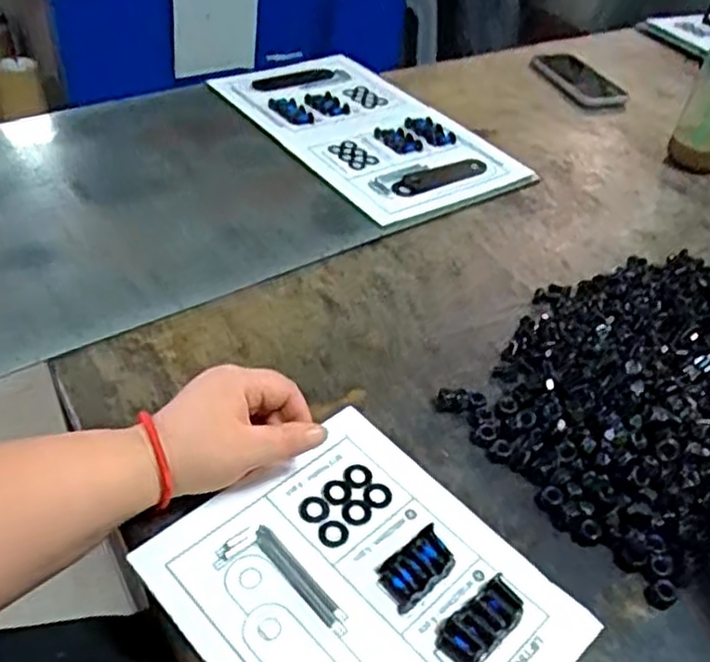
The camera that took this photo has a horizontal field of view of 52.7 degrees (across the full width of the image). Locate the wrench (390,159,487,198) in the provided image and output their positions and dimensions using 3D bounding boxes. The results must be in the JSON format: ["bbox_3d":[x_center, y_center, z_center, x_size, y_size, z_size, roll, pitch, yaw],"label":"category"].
[{"bbox_3d":[0.094,-0.174,0.808,0.128,0.006,0.035,-21,49,-26],"label":"wrench"}]

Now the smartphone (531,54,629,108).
[{"bbox_3d":[0.325,-0.370,1.050,0.080,0.006,0.161,-14,46,-20],"label":"smartphone"}]

